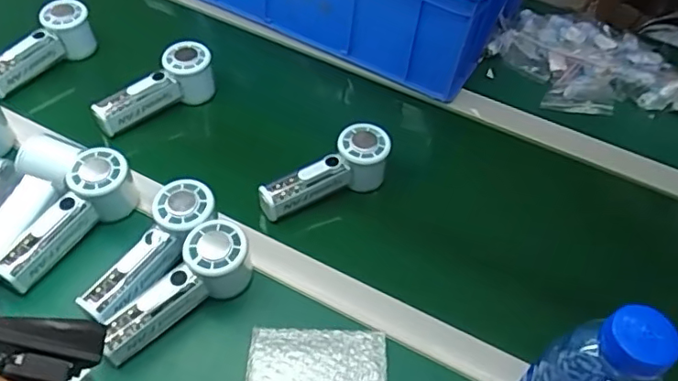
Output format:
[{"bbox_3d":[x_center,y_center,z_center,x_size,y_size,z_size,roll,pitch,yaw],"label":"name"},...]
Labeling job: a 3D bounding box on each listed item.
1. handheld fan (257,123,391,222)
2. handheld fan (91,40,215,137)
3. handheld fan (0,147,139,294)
[{"bbox_3d":[-0.014,-0.014,0.643,0.153,0.061,0.046,-29,56,-12],"label":"handheld fan"},{"bbox_3d":[-0.226,-0.125,0.700,0.147,0.069,0.041,-30,58,-27],"label":"handheld fan"},{"bbox_3d":[-0.270,0.026,0.564,0.051,0.069,0.154,29,53,19],"label":"handheld fan"}]

